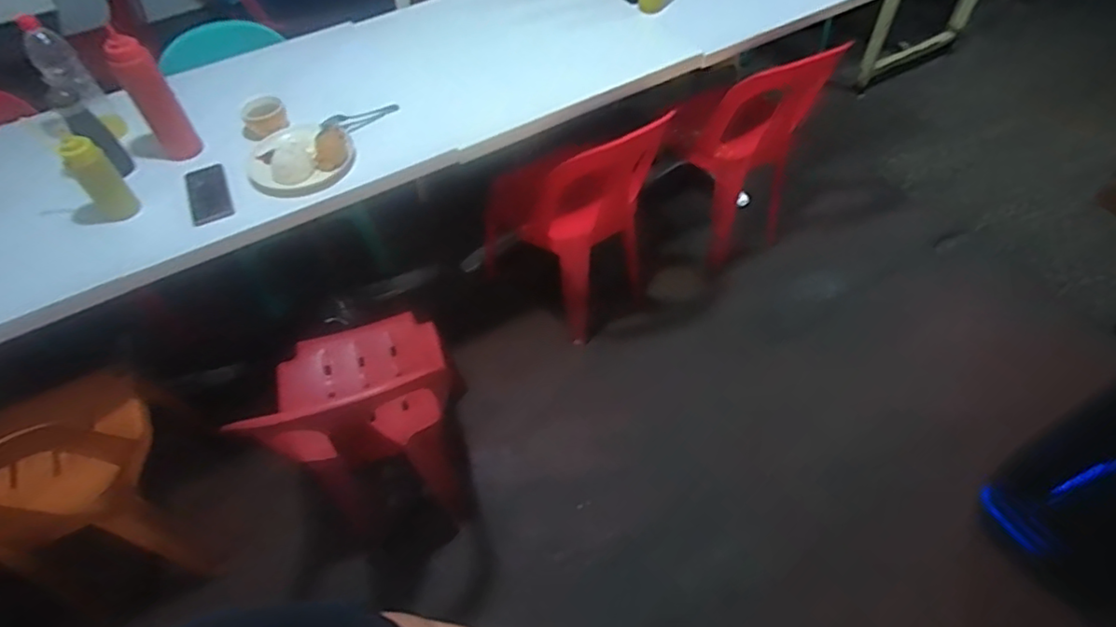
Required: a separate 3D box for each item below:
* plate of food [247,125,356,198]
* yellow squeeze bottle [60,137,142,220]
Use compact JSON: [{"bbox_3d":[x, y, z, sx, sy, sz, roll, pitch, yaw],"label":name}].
[{"bbox_3d":[-0.561,-0.345,1.319,0.217,0.048,0.216,-1,52,2],"label":"plate of food"},{"bbox_3d":[-0.874,-0.257,1.158,0.058,0.150,0.070,33,60,25],"label":"yellow squeeze bottle"}]

